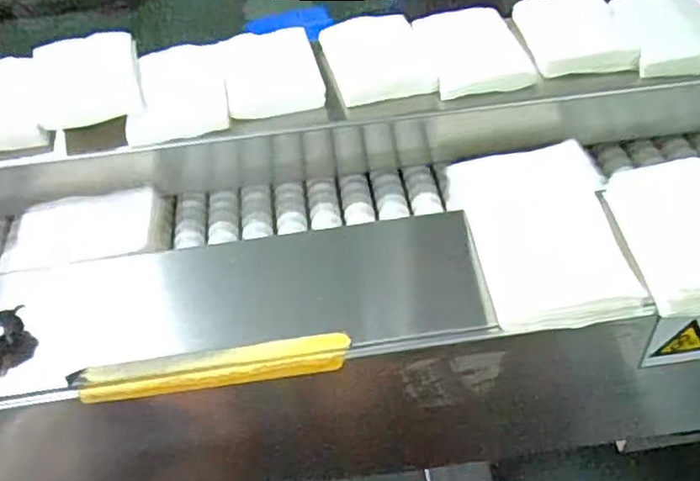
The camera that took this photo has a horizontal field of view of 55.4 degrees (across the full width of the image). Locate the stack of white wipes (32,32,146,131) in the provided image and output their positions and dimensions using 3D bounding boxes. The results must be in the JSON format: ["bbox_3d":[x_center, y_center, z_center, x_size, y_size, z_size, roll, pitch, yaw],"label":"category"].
[{"bbox_3d":[-0.204,-0.127,0.514,0.080,0.022,0.089,-15,48,-8],"label":"stack of white wipes"}]

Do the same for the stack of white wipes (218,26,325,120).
[{"bbox_3d":[-0.063,-0.135,0.526,0.072,0.020,0.097,-11,47,-5],"label":"stack of white wipes"}]

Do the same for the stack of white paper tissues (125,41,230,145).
[{"bbox_3d":[-0.133,-0.117,0.517,0.074,0.023,0.093,-10,47,-4],"label":"stack of white paper tissues"}]

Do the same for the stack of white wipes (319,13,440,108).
[{"bbox_3d":[0.020,-0.148,0.538,0.074,0.016,0.105,-12,47,-6],"label":"stack of white wipes"}]

